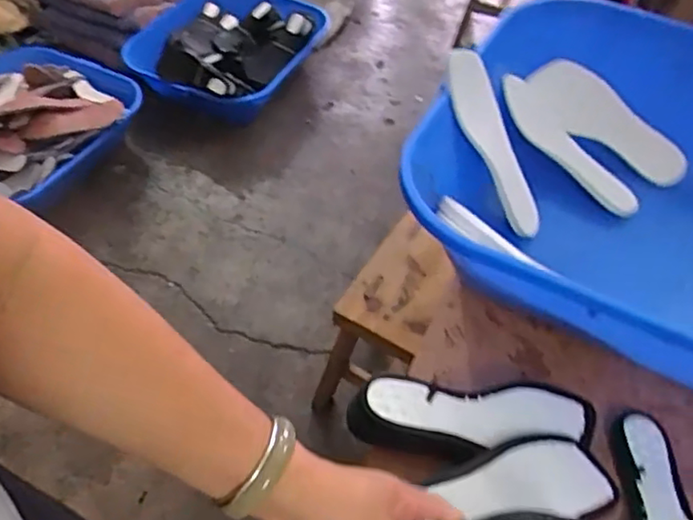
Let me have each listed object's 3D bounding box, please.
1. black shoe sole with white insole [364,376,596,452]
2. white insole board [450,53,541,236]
[{"bbox_3d":[0.135,0.158,0.622,0.227,0.043,0.063,2,51,-1],"label":"black shoe sole with white insole"},{"bbox_3d":[0.175,-0.133,0.754,0.054,0.237,0.014,-25,17,2],"label":"white insole board"}]

